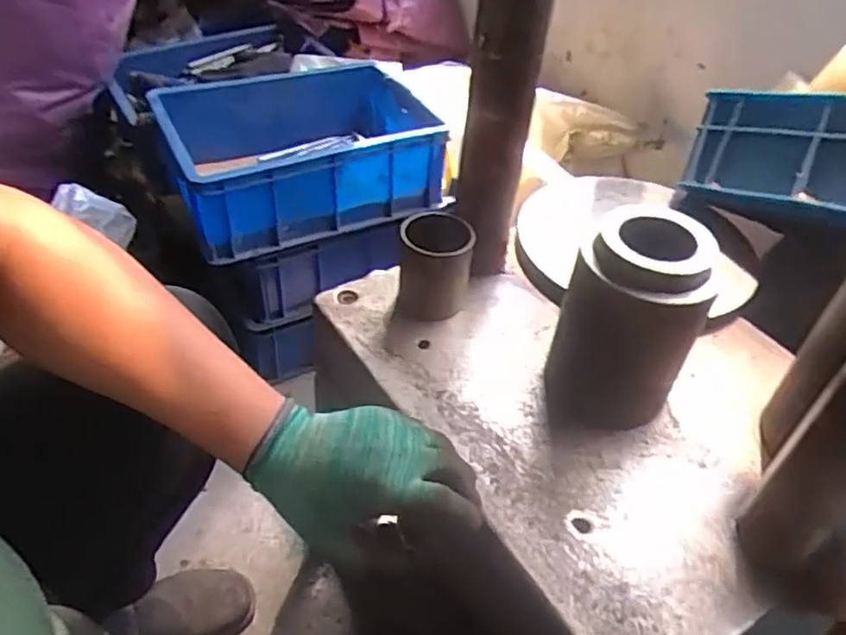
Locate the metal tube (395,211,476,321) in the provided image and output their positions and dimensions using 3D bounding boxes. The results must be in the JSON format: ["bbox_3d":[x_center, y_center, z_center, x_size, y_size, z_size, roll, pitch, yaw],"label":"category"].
[{"bbox_3d":[0.012,-0.053,0.670,0.068,0.093,0.071,6,44,0],"label":"metal tube"}]

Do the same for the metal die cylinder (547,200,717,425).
[{"bbox_3d":[0.173,0.003,0.569,0.106,0.166,0.108,8,44,2],"label":"metal die cylinder"}]

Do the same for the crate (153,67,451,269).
[{"bbox_3d":[-0.192,-0.264,1.072,0.399,0.143,0.289,-16,48,-22],"label":"crate"}]

